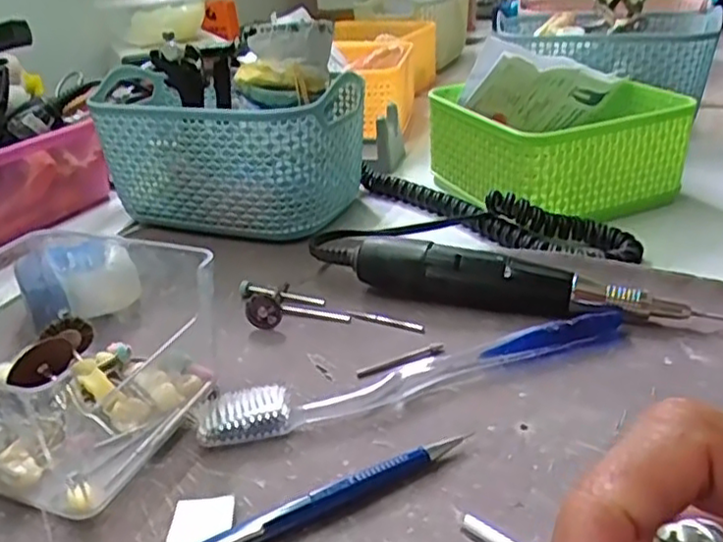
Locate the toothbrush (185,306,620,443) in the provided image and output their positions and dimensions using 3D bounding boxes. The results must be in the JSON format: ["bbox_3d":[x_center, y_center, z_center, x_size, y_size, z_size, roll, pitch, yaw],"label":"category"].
[{"bbox_3d":[0.028,0.041,0.285,0.187,0.012,0.022,-11,30,-13],"label":"toothbrush"}]

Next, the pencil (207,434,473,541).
[{"bbox_3d":[-0.022,0.080,0.219,0.133,0.013,0.007,-18,32,-24],"label":"pencil"}]

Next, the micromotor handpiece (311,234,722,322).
[{"bbox_3d":[0.063,0.004,0.331,0.183,0.029,0.026,9,31,23],"label":"micromotor handpiece"}]

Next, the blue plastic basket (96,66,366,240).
[{"bbox_3d":[-0.080,-0.080,0.440,0.153,0.089,0.088,9,31,22],"label":"blue plastic basket"}]

